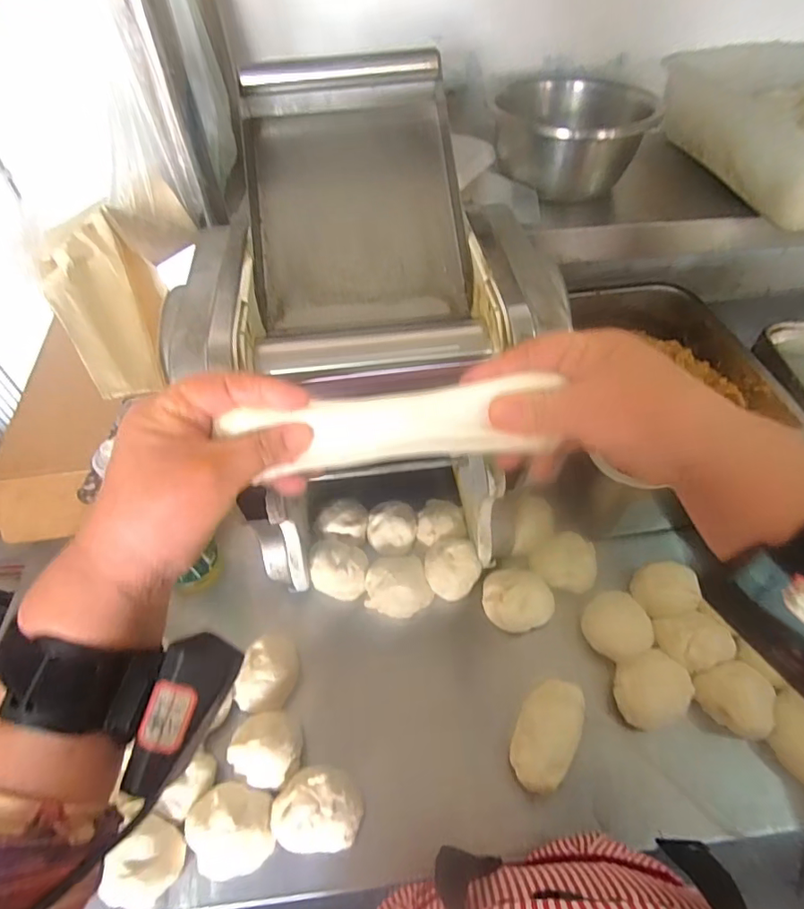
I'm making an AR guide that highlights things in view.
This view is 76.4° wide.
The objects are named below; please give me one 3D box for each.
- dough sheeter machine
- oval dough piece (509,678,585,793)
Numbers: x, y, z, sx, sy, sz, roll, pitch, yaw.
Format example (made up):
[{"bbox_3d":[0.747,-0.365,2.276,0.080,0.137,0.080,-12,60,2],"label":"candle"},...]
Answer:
[{"bbox_3d":[-0.030,-0.121,0.532,0.285,0.375,0.317,-6,50,-3],"label":"dough sheeter machine"},{"bbox_3d":[0.140,0.267,0.492,0.053,0.025,0.100,22,54,19],"label":"oval dough piece"}]

